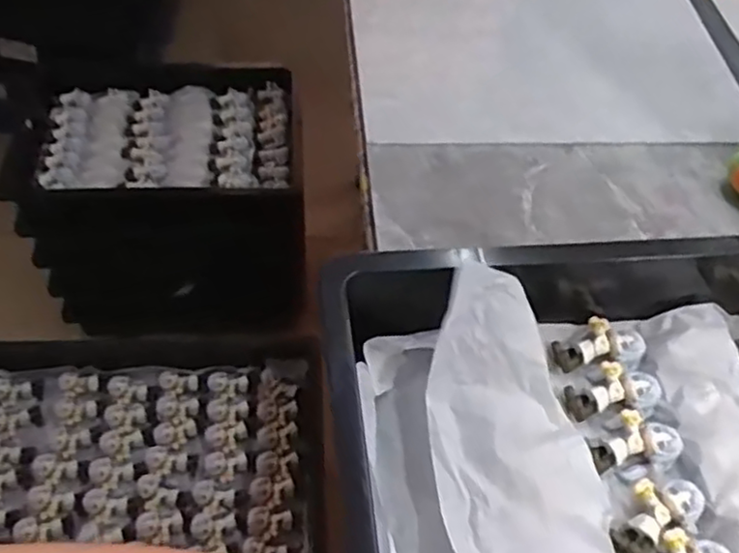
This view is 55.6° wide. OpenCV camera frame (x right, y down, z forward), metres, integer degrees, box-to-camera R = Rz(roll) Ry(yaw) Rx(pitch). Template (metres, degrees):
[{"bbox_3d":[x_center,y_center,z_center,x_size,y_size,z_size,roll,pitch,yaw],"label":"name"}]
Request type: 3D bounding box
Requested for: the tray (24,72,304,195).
[{"bbox_3d":[-0.412,-0.319,1.431,0.518,0.087,0.472,-1,43,-8],"label":"tray"}]

